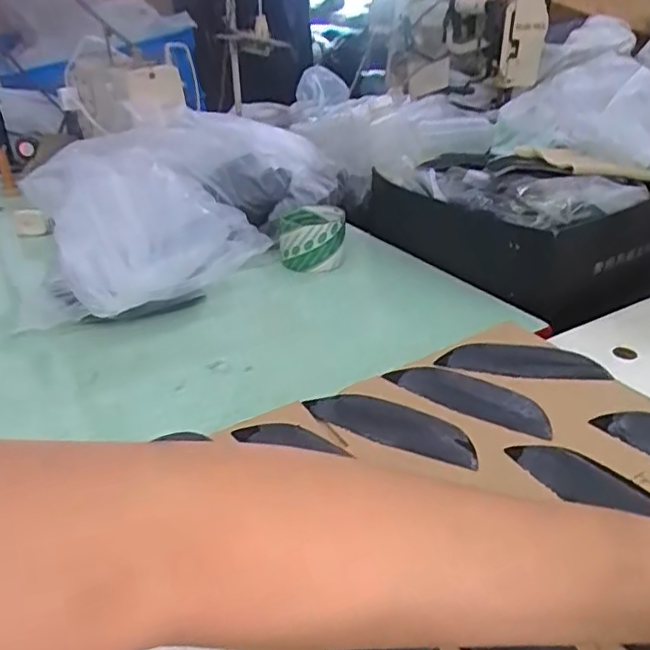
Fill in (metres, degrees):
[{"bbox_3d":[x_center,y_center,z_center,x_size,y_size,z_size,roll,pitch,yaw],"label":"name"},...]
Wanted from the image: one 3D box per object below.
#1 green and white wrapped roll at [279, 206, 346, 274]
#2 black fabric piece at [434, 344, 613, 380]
[{"bbox_3d":[-0.014,-0.105,0.749,0.082,0.063,0.080,-1,29,1],"label":"green and white wrapped roll"},{"bbox_3d":[0.168,0.034,0.514,0.136,0.009,0.040,3,43,13],"label":"black fabric piece"}]

